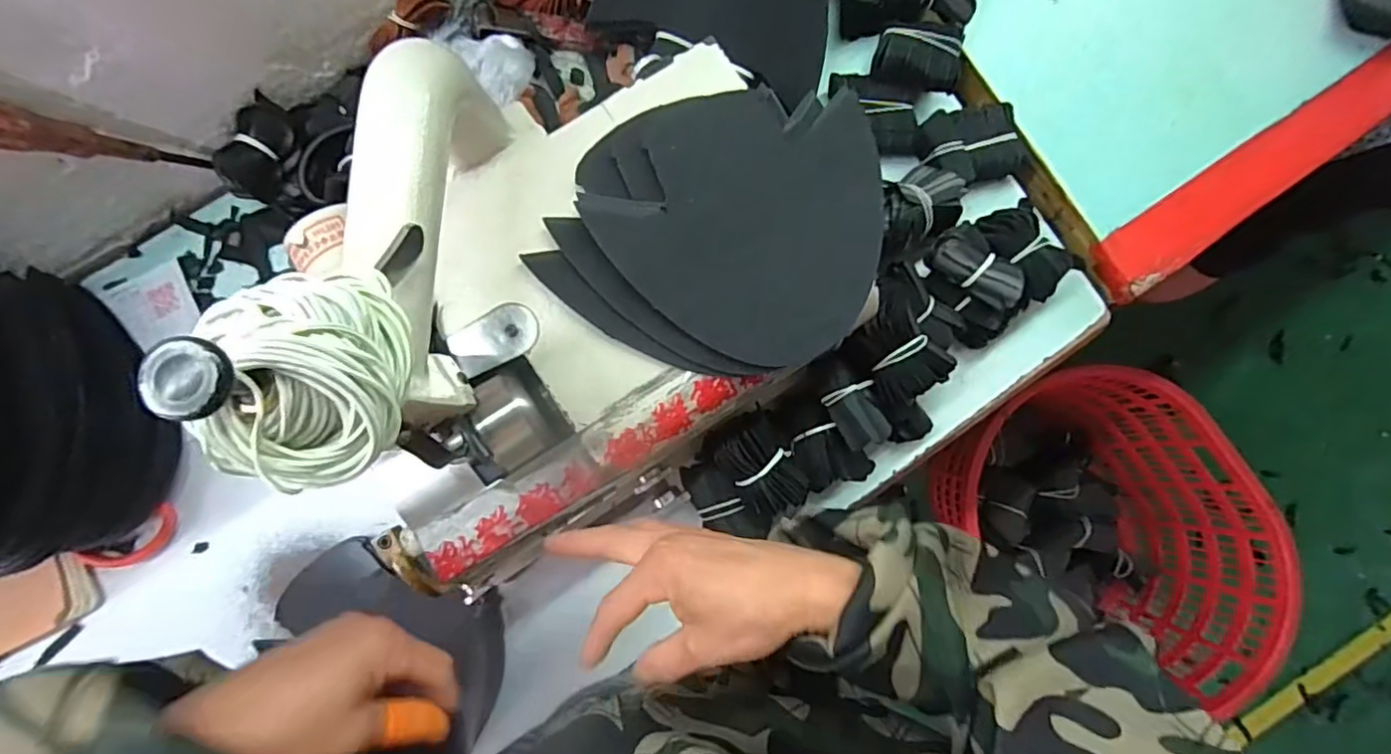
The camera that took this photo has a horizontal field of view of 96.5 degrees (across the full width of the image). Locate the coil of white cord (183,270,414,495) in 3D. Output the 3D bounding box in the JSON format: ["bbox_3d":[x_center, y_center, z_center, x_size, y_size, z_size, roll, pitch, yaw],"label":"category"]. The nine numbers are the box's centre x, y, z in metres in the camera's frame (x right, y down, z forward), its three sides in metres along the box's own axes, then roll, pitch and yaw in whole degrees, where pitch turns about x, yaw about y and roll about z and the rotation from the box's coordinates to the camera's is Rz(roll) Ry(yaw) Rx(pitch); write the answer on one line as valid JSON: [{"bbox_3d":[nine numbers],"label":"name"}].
[{"bbox_3d":[-0.133,-0.001,0.209,0.057,0.049,0.079,-11,88,-5],"label":"coil of white cord"}]

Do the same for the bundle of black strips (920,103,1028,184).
[{"bbox_3d":[0.249,-0.209,0.557,0.091,0.031,0.068,-18,89,-5],"label":"bundle of black strips"}]

